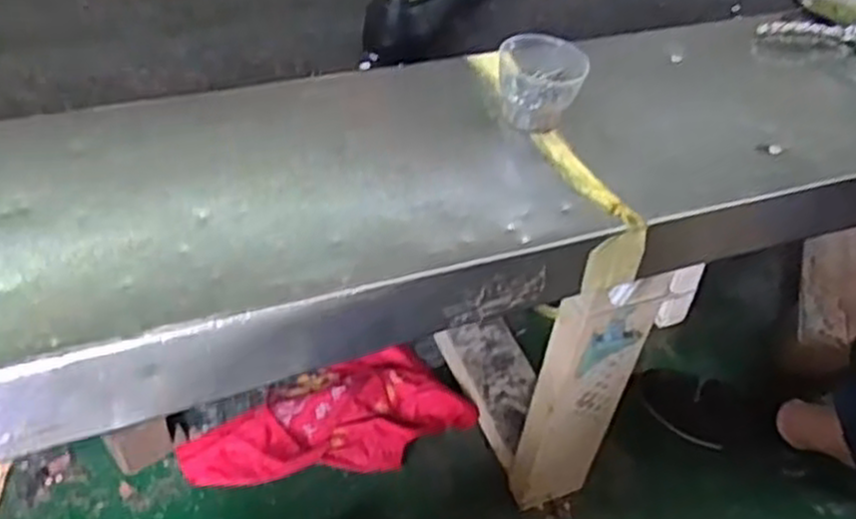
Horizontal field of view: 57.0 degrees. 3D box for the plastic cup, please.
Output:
[{"bbox_3d":[0.078,-0.128,0.575,0.051,0.056,0.054,3,44,-3],"label":"plastic cup"}]

